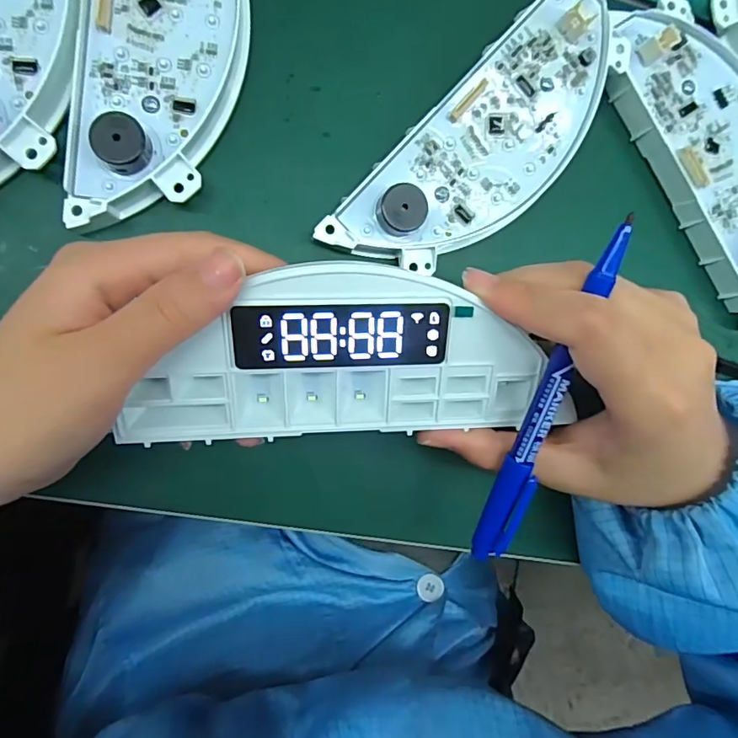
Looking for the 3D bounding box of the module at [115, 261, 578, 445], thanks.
[{"bbox_3d":[-0.009,-0.006,0.187,0.152,0.014,0.064,-2,120,-5],"label":"module"}]

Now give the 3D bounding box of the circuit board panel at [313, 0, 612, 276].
[{"bbox_3d":[0.058,-0.106,0.247,0.063,0.031,0.168,43,83,-7],"label":"circuit board panel"}]

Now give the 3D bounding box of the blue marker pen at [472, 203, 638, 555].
[{"bbox_3d":[0.064,0.014,0.186,0.012,0.008,0.133,13,109,-9],"label":"blue marker pen"}]

